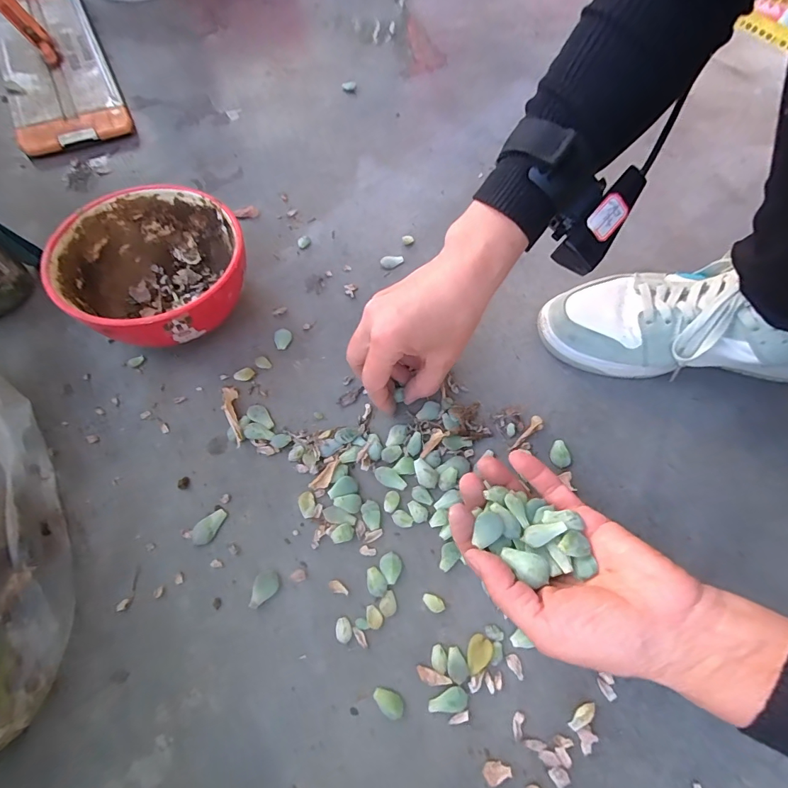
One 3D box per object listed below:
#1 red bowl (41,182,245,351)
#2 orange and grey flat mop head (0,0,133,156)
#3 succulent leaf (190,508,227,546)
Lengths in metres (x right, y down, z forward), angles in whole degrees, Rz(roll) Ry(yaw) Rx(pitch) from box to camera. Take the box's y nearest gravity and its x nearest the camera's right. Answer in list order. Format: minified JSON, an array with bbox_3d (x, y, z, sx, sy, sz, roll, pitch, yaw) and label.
[{"bbox_3d":[-0.195,-0.097,0.358,0.134,0.074,0.136,2,62,-3],"label":"red bowl"},{"bbox_3d":[-0.433,-0.418,0.533,0.119,0.033,0.340,-25,67,-16],"label":"orange and grey flat mop head"},{"bbox_3d":[-0.132,0.095,0.302,0.027,0.004,0.016,-40,72,-21],"label":"succulent leaf"}]

